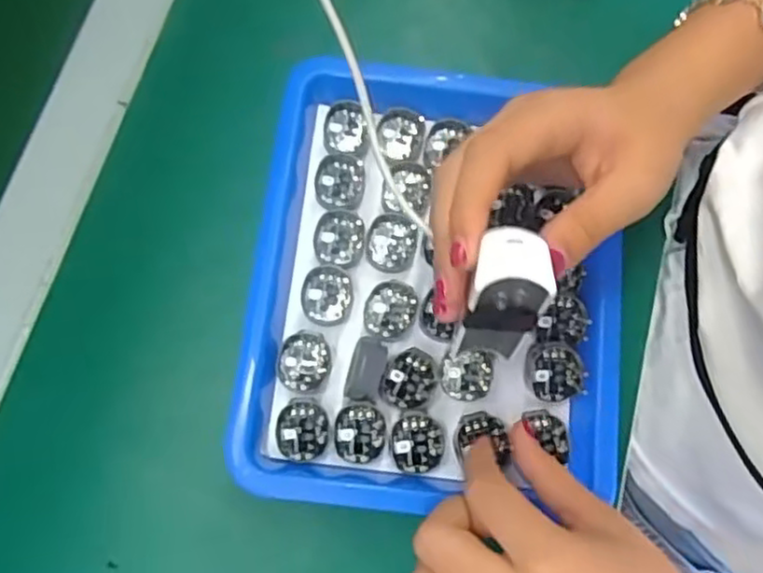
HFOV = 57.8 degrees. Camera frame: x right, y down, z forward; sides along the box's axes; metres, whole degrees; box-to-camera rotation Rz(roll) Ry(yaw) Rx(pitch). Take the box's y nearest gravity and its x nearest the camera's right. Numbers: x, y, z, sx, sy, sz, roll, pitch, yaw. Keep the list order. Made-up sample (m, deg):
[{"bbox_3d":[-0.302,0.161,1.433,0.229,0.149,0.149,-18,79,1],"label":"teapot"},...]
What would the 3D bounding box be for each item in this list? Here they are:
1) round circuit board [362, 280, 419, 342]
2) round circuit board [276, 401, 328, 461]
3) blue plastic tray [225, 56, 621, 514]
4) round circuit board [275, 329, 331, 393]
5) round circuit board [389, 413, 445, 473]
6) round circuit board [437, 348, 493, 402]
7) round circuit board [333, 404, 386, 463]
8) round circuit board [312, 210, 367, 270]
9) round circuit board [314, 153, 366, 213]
[{"bbox_3d":[0.004,0.012,0.341,0.027,0.010,0.027,0,75,-1],"label":"round circuit board"},{"bbox_3d":[-0.037,0.068,0.324,0.023,0.008,0.026,7,75,1],"label":"round circuit board"},{"bbox_3d":[0.025,-0.006,0.341,0.179,0.031,0.218,4,74,2],"label":"blue plastic tray"},{"bbox_3d":[-0.037,0.035,0.328,0.026,0.004,0.028,0,75,-1],"label":"round circuit board"},{"bbox_3d":[0.017,0.074,0.327,0.025,0.010,0.026,0,75,-1],"label":"round circuit board"},{"bbox_3d":[0.041,0.042,0.330,0.024,0.004,0.024,6,93,5],"label":"round circuit board"},{"bbox_3d":[-0.010,0.069,0.324,0.024,0.008,0.025,0,75,-1],"label":"round circuit board"},{"bbox_3d":[-0.021,-0.024,0.344,0.025,0.004,0.030,6,75,0],"label":"round circuit board"},{"bbox_3d":[-0.022,-0.054,0.352,0.025,0.004,0.029,7,75,1],"label":"round circuit board"}]

